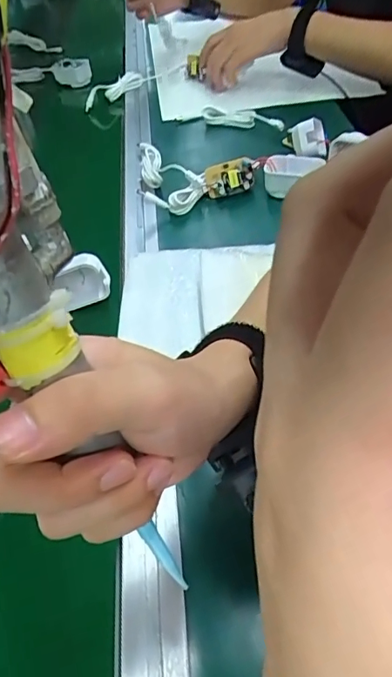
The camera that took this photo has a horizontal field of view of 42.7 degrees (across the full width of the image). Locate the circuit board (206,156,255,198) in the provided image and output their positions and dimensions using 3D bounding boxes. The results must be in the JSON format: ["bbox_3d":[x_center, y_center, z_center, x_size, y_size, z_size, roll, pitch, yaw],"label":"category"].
[{"bbox_3d":[0.043,-0.201,0.625,0.063,0.040,0.014,-14,13,-4],"label":"circuit board"}]

